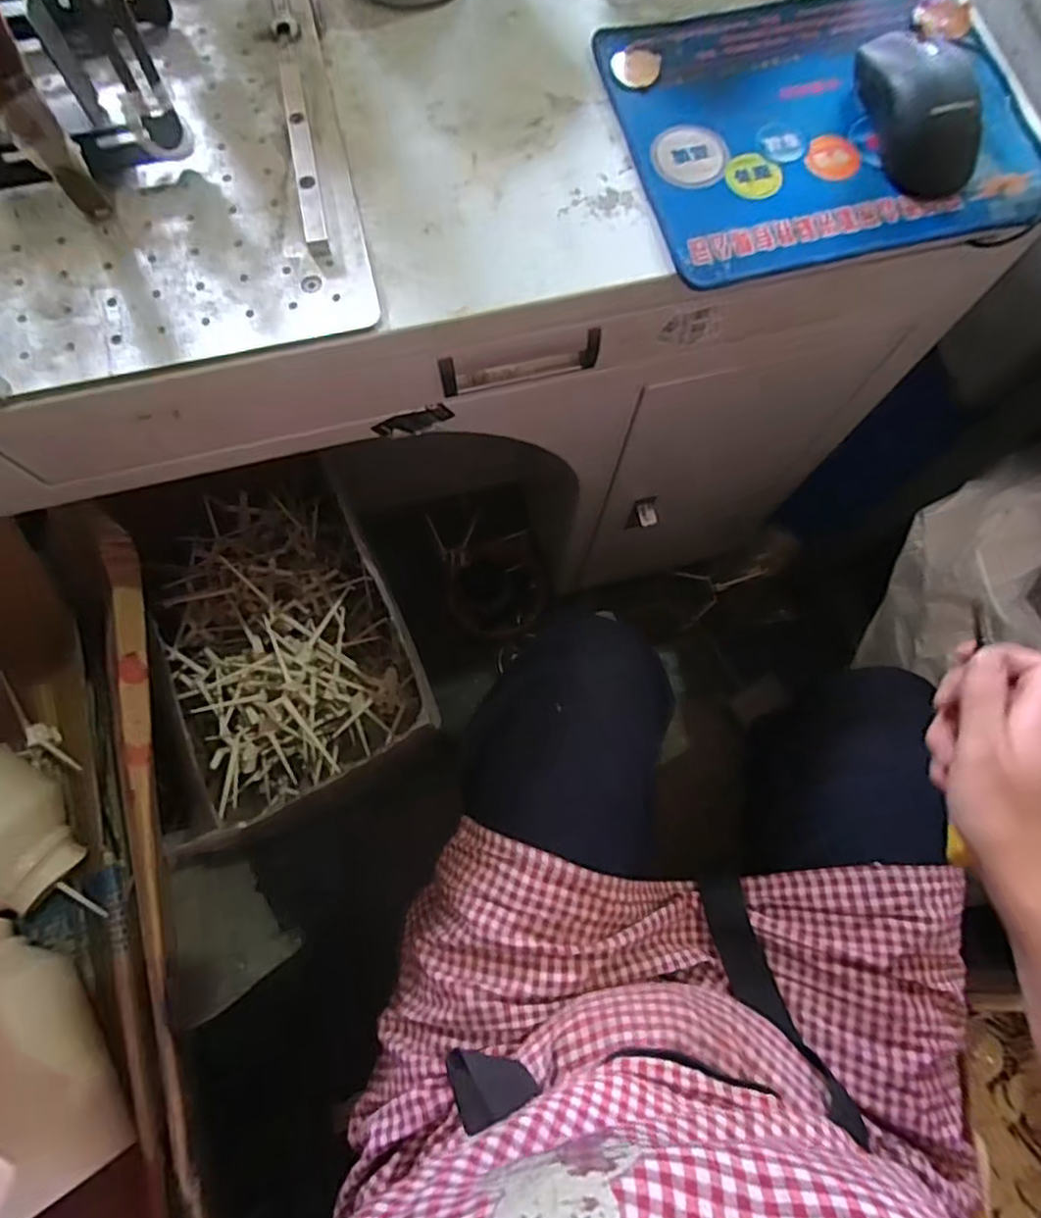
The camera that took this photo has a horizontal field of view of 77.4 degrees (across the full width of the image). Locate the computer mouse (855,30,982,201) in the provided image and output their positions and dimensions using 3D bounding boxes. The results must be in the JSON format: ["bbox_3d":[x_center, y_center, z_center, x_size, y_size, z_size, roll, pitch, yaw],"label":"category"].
[{"bbox_3d":[0.252,-0.315,0.405,0.057,0.035,0.107,-13,76,-4],"label":"computer mouse"}]

